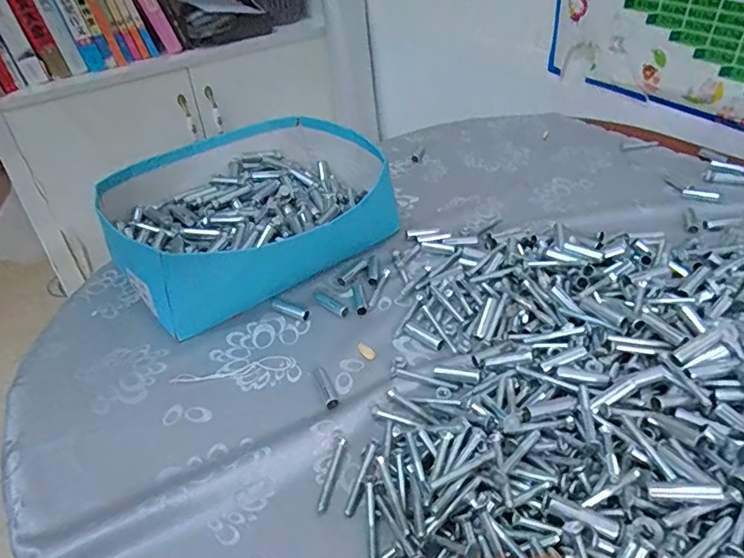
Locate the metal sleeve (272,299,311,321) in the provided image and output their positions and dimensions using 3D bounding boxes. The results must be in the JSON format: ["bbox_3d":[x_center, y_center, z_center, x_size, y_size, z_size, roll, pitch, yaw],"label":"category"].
[{"bbox_3d":[-0.080,0.031,0.531,0.046,0.008,0.012,19,44,29],"label":"metal sleeve"}]

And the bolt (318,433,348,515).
[{"bbox_3d":[-0.028,0.140,0.389,0.008,0.004,0.060,3,39,12],"label":"bolt"}]

